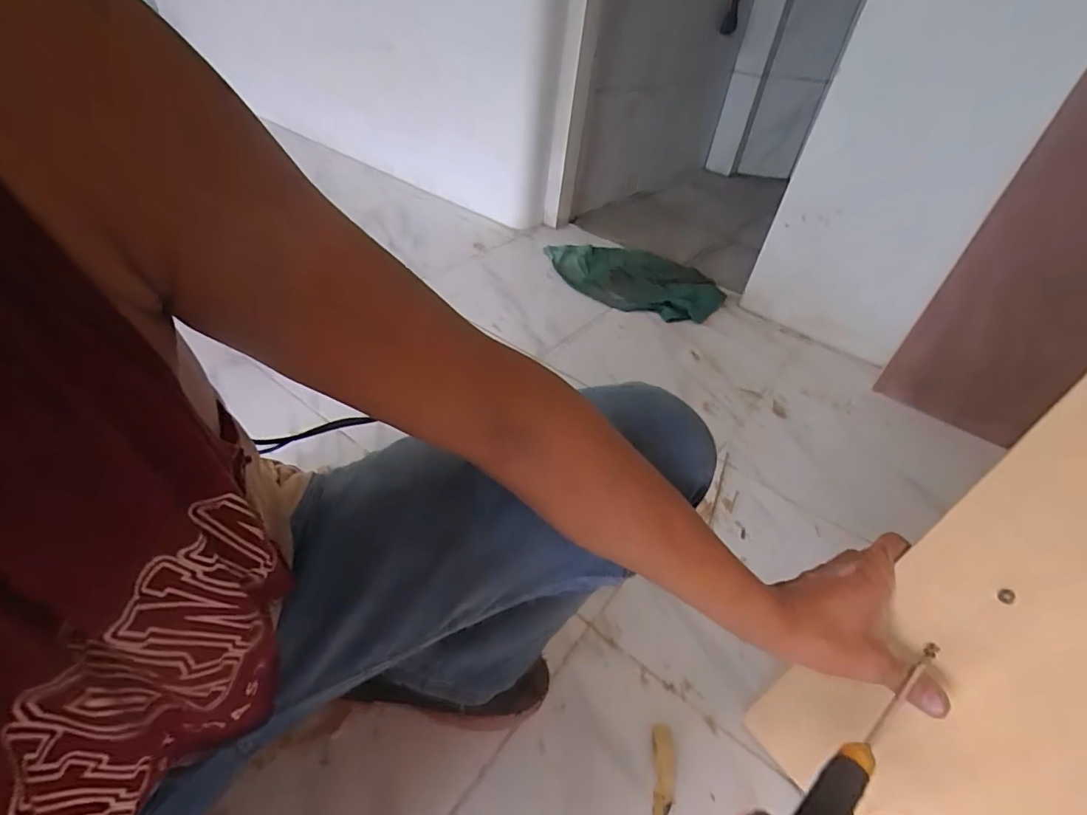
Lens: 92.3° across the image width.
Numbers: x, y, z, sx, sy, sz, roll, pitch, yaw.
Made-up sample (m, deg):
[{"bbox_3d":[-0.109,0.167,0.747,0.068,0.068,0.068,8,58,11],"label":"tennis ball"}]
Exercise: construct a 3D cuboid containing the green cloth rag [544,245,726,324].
[{"bbox_3d":[0.250,-0.391,1.537,0.530,0.051,0.360,33,46,27],"label":"green cloth rag"}]

